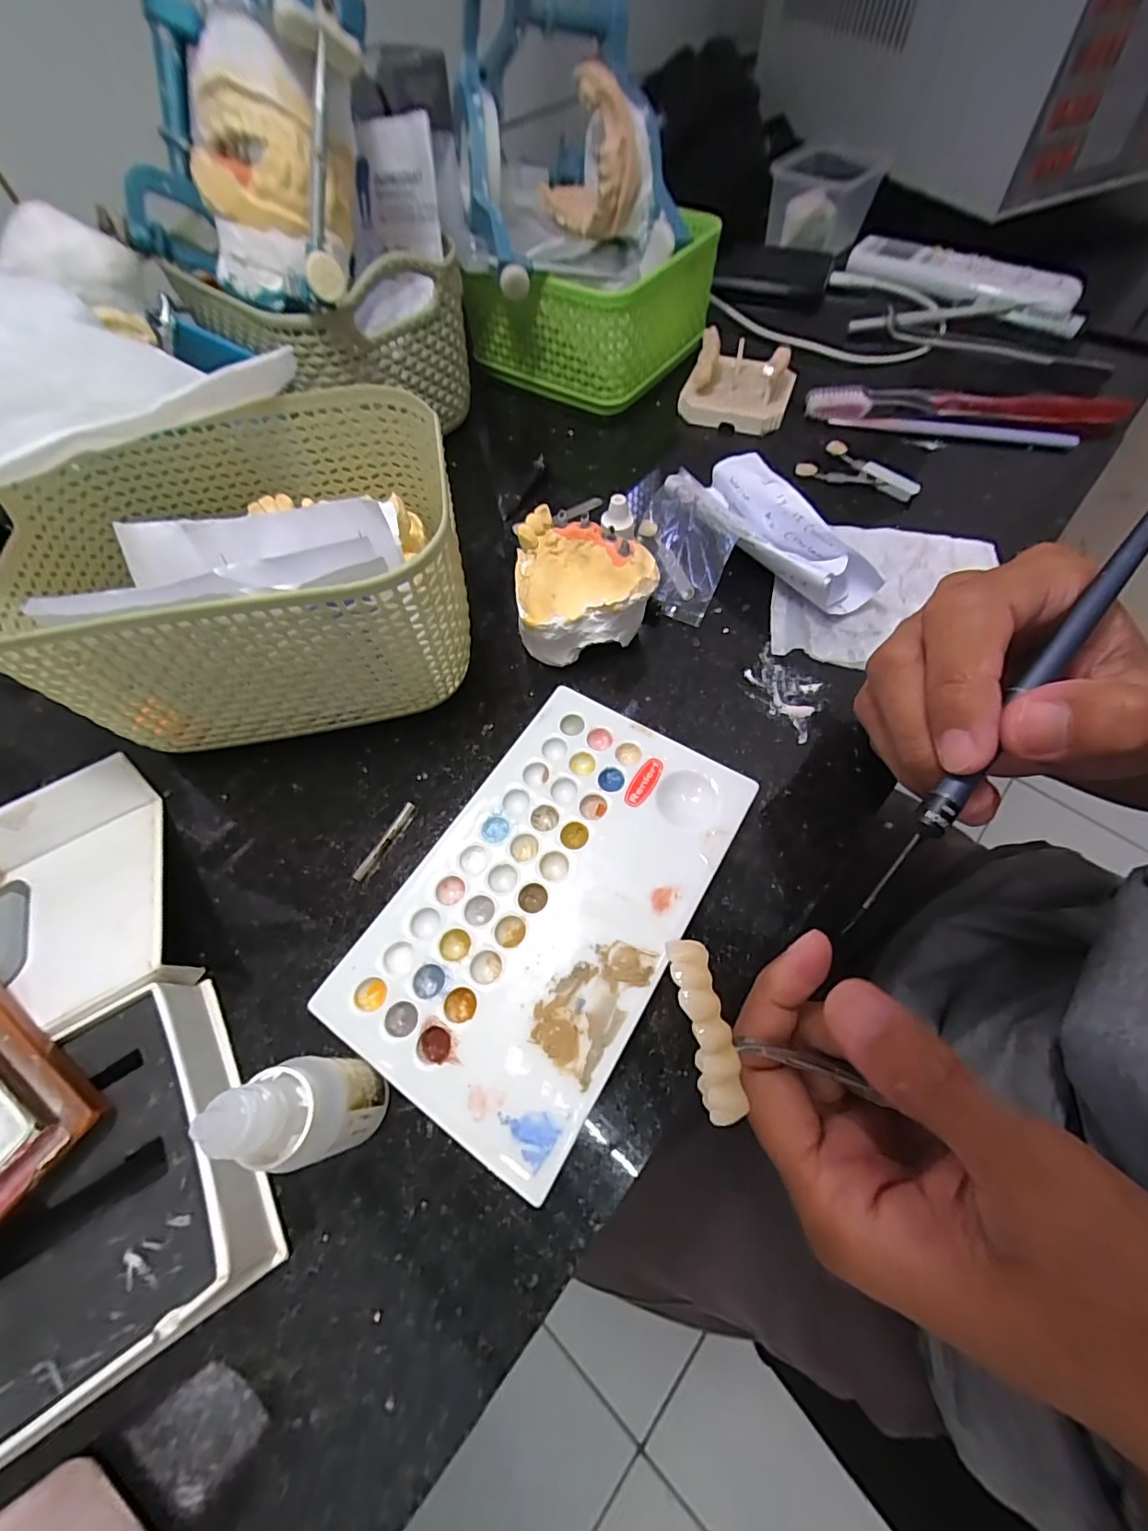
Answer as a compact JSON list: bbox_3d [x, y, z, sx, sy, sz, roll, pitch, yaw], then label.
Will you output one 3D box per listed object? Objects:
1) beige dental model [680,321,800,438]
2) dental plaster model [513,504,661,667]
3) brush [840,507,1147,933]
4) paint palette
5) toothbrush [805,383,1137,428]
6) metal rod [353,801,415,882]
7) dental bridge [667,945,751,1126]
[{"bbox_3d":[0.108,-0.250,0.336,0.064,0.032,0.064,18,64,11],"label":"beige dental model"},{"bbox_3d":[0.004,-0.081,0.243,0.060,0.042,0.055,-7,62,-2],"label":"dental plaster model"},{"bbox_3d":[0.125,-0.021,0.144,0.008,0.004,0.162,38,89,19],"label":"brush"},{"bbox_3d":[-0.009,0.045,0.193,0.098,0.012,0.153,29,66,16],"label":"paint palette"},{"bbox_3d":[0.245,-0.228,0.330,0.192,0.014,0.024,5,62,4],"label":"toothbrush"},{"bbox_3d":[-0.075,0.030,0.209,0.004,0.004,0.036,26,66,14],"label":"metal rod"},{"bbox_3d":[0.035,0.068,0.137,0.011,0.007,0.043,-11,69,-4],"label":"dental bridge"}]

